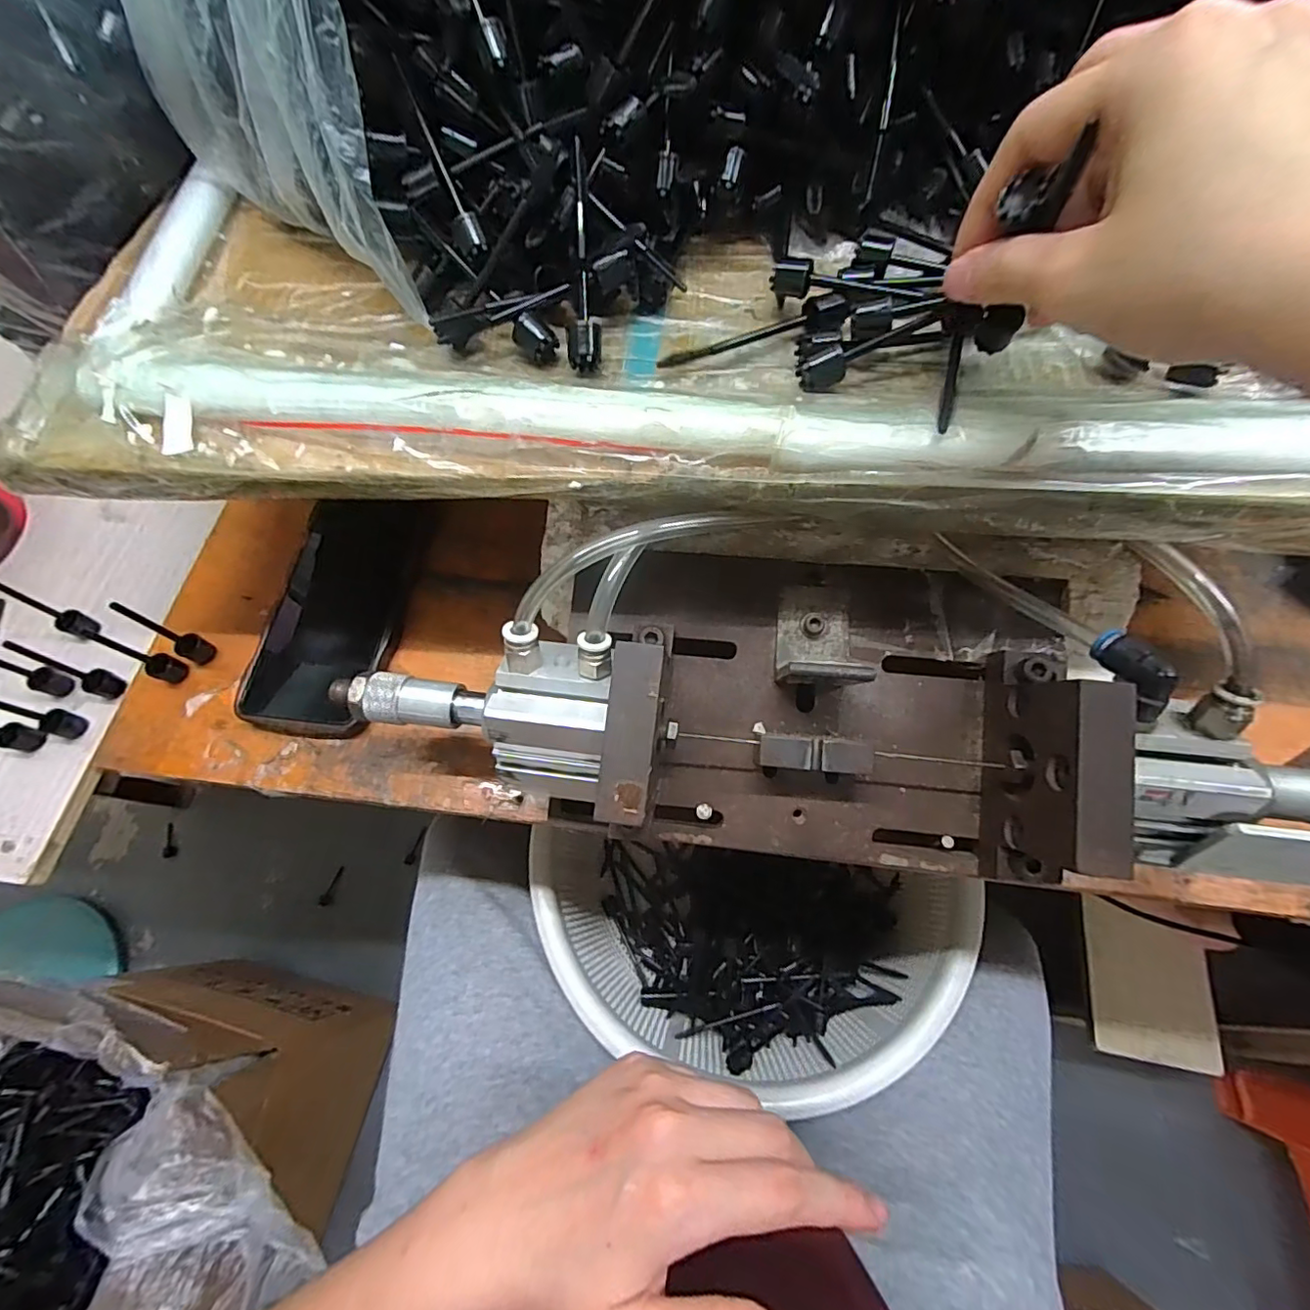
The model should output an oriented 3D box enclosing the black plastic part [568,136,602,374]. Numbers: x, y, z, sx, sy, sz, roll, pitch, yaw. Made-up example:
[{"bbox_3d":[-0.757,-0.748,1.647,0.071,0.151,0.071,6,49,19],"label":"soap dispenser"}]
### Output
[{"bbox_3d":[-0.030,-0.165,0.238,0.012,0.011,0.086,0,94,2],"label":"black plastic part"}]

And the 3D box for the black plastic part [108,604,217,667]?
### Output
[{"bbox_3d":[-0.282,-0.012,0.328,0.014,0.060,0.015,22,69,11],"label":"black plastic part"}]

